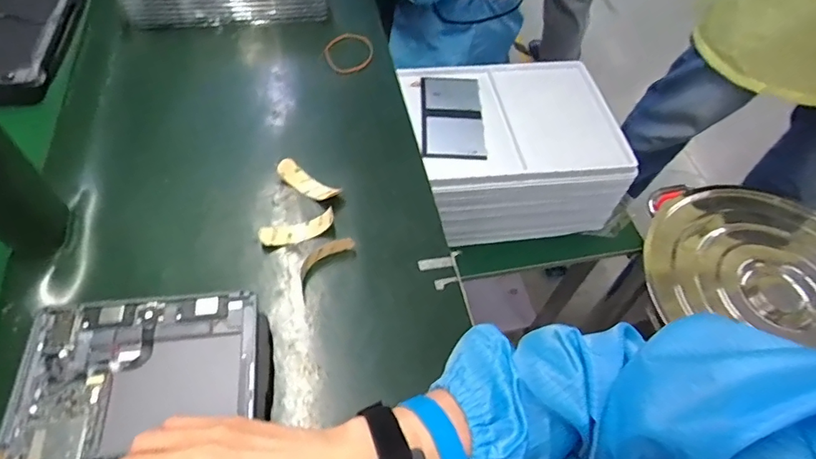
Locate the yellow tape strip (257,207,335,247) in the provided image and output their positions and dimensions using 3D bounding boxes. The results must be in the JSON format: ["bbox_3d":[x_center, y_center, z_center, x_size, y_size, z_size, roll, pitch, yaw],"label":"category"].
[{"bbox_3d":[-0.106,0.001,0.480,0.072,0.019,0.019,-17,56,-15],"label":"yellow tape strip"}]

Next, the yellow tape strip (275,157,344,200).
[{"bbox_3d":[-0.102,-0.048,0.514,0.072,0.022,0.024,27,57,16],"label":"yellow tape strip"}]

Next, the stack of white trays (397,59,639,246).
[{"bbox_3d":[0.153,-0.126,0.790,0.306,0.183,0.230,-5,54,-6],"label":"stack of white trays"}]

